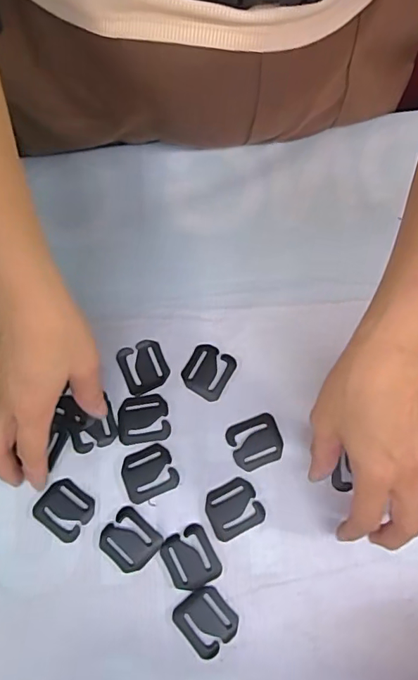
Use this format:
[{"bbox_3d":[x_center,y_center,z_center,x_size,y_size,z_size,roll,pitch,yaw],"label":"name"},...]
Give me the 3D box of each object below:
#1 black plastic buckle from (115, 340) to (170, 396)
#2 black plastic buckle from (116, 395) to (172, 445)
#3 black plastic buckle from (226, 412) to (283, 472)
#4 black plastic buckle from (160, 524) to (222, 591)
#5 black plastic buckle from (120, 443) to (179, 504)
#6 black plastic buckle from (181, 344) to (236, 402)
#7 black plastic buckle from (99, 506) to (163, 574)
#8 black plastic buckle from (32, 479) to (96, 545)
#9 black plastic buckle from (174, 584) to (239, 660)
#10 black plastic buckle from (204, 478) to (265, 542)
[{"bbox_3d":[-0.052,0.020,0.379,0.034,0.004,0.039,-23,75,-5],"label":"black plastic buckle"},{"bbox_3d":[-0.050,0.060,0.368,0.038,0.004,0.036,-8,74,-1],"label":"black plastic buckle"},{"bbox_3d":[0.035,0.077,0.361,0.039,0.004,0.035,-21,75,-5],"label":"black plastic buckle"},{"bbox_3d":[-0.013,0.154,0.339,0.035,0.004,0.039,-25,75,-6],"label":"black plastic buckle"},{"bbox_3d":[-0.046,0.099,0.356,0.040,0.004,0.035,-24,75,-5],"label":"black plastic buckle"},{"bbox_3d":[-0.002,0.024,0.376,0.036,0.004,0.039,28,77,9],"label":"black plastic buckle"},{"bbox_3d":[-0.057,0.143,0.344,0.038,0.004,0.036,40,79,11],"label":"black plastic buckle"},{"bbox_3d":[-0.105,0.123,0.351,0.039,0.004,0.035,36,78,11],"label":"black plastic buckle"},{"bbox_3d":[-0.002,0.192,0.329,0.034,0.004,0.039,-42,77,-10],"label":"black plastic buckle"},{"bbox_3d":[0.017,0.122,0.348,0.039,0.004,0.035,-27,75,-6],"label":"black plastic buckle"}]

